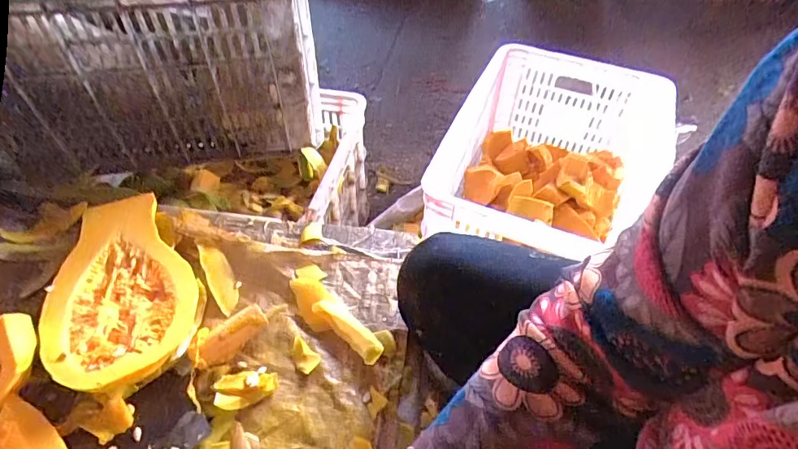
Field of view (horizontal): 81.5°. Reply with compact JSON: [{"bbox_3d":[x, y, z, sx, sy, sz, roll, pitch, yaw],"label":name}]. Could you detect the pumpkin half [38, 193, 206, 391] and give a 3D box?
[{"bbox_3d":[-0.306,0.064,0.520,0.141,0.070,0.286,-19,51,-17],"label":"pumpkin half"}]

